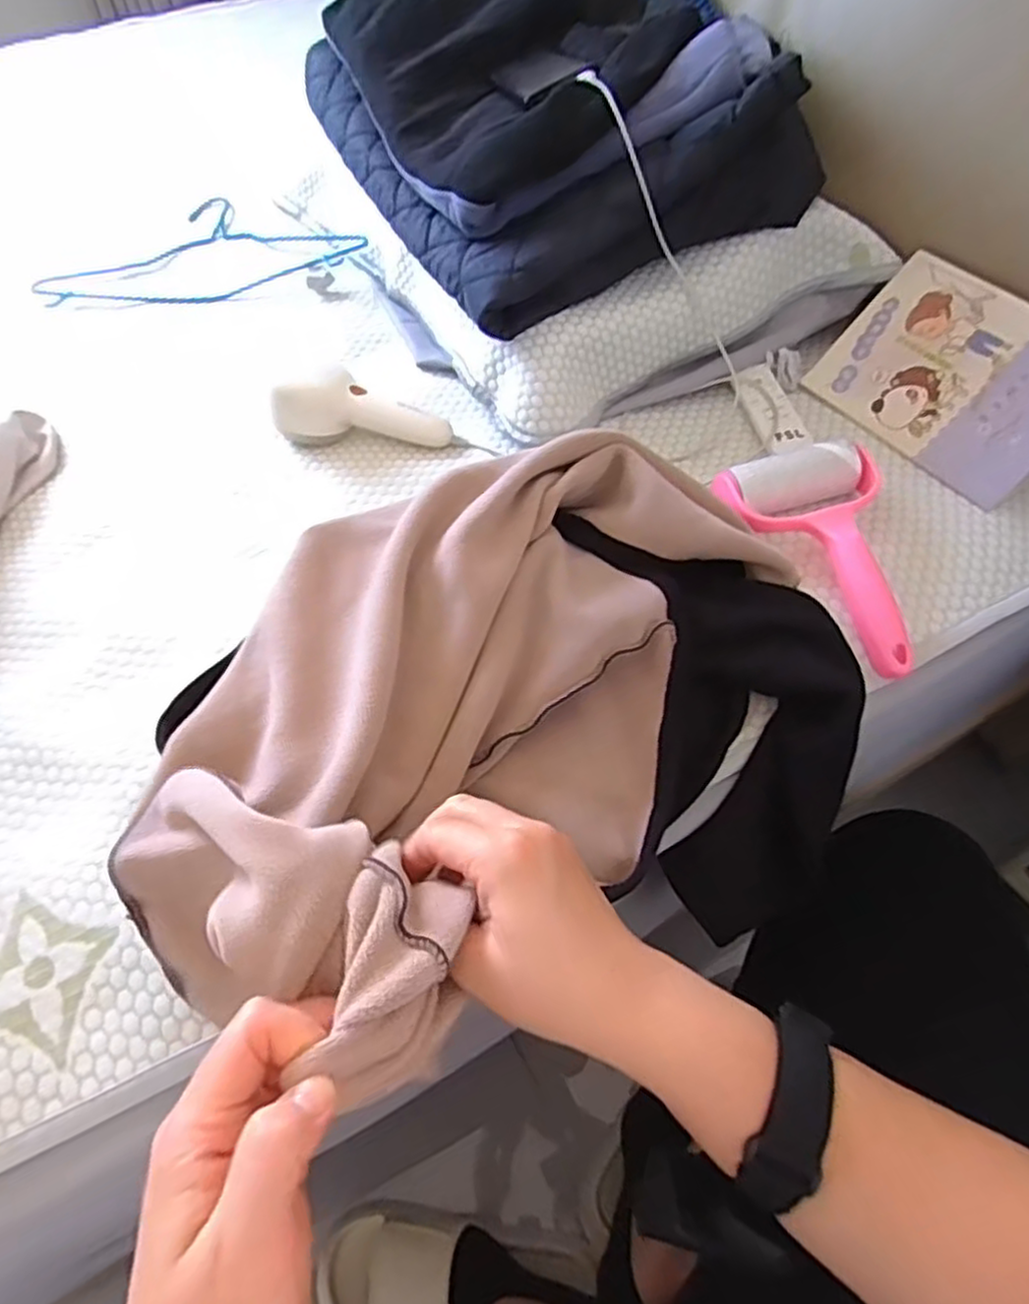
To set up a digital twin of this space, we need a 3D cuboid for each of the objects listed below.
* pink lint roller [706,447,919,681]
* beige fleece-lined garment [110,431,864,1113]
[{"bbox_3d":[0.241,-0.069,0.536,0.122,0.053,0.185,-18,68,-11],"label":"pink lint roller"},{"bbox_3d":[-0.003,0.029,0.431,0.423,0.167,0.300,-23,57,-14],"label":"beige fleece-lined garment"}]

